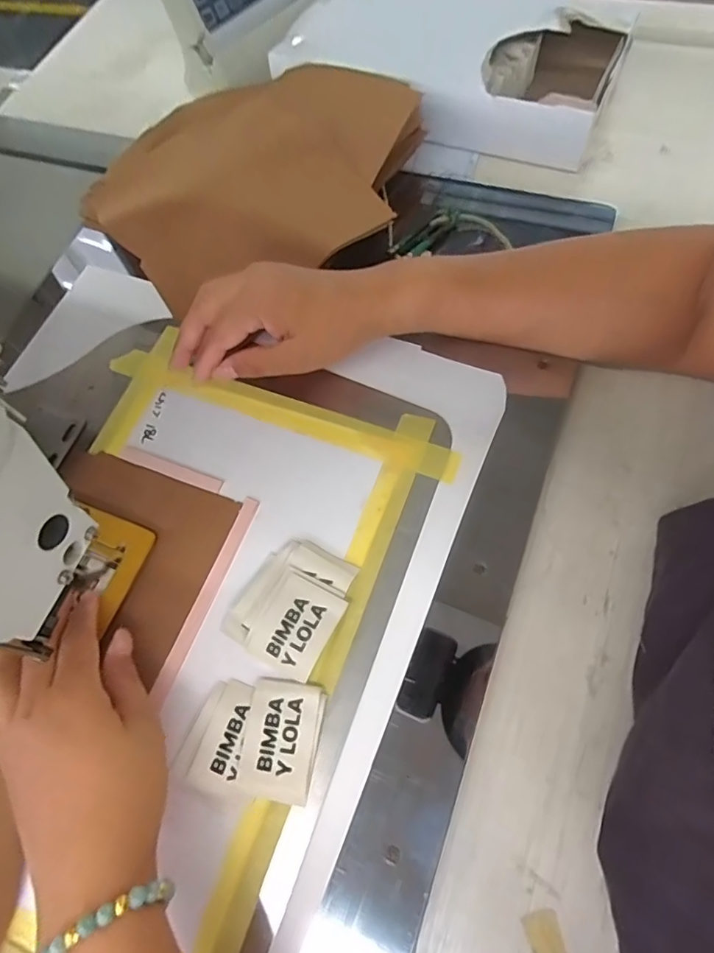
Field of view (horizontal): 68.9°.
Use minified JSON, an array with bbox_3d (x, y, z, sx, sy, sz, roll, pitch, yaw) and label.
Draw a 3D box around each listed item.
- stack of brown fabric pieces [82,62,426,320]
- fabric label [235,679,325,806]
[{"bbox_3d":[-0.093,-0.256,0.441,0.282,0.069,0.219,-4,66,6],"label":"stack of brown fabric pieces"},{"bbox_3d":[-0.043,0.148,0.297,0.042,0.007,0.059,7,67,10],"label":"fabric label"}]

